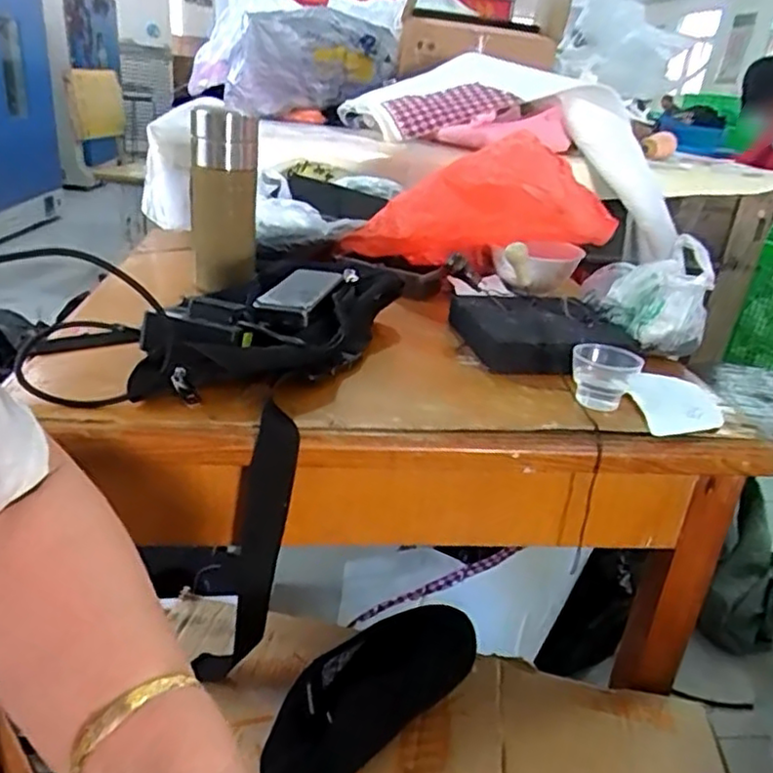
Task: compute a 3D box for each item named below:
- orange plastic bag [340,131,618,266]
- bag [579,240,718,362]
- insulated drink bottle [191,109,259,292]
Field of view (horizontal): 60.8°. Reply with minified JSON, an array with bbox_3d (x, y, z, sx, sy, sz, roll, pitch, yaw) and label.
[{"bbox_3d":[0.102,-0.218,0.800,0.315,0.136,0.119,-6,21,19],"label":"orange plastic bag"},{"bbox_3d":[0.269,-0.104,0.687,0.103,0.097,0.128,7,25,2],"label":"bag"},{"bbox_3d":[-0.173,-0.198,0.701,0.068,0.175,0.063,0,26,-12],"label":"insulated drink bottle"}]

